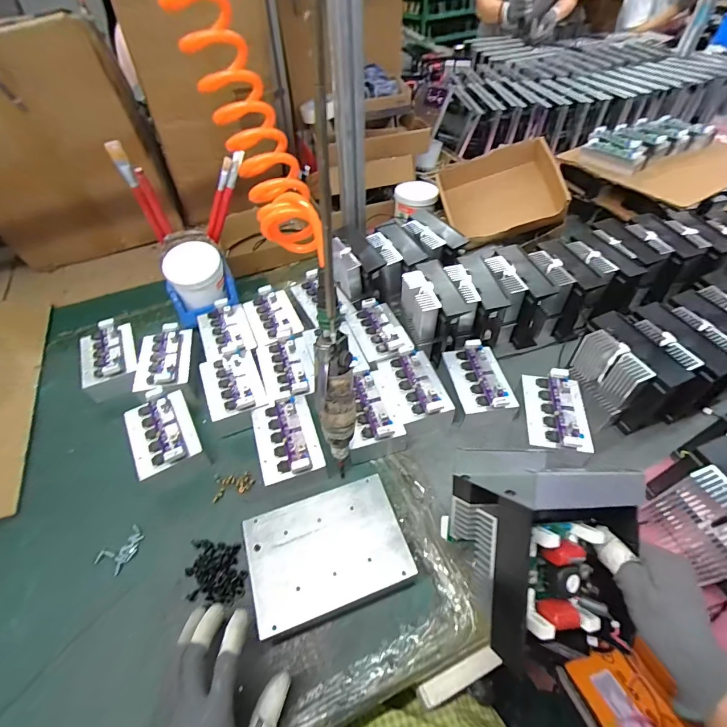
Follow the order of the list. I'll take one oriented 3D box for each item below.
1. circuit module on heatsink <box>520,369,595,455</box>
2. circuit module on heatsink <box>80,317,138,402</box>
[{"bbox_3d":[0.274,0.063,0.543,0.080,0.023,0.119,6,50,6],"label":"circuit module on heatsink"},{"bbox_3d":[-0.421,-0.009,0.639,0.081,0.046,0.132,-22,53,-16],"label":"circuit module on heatsink"}]

